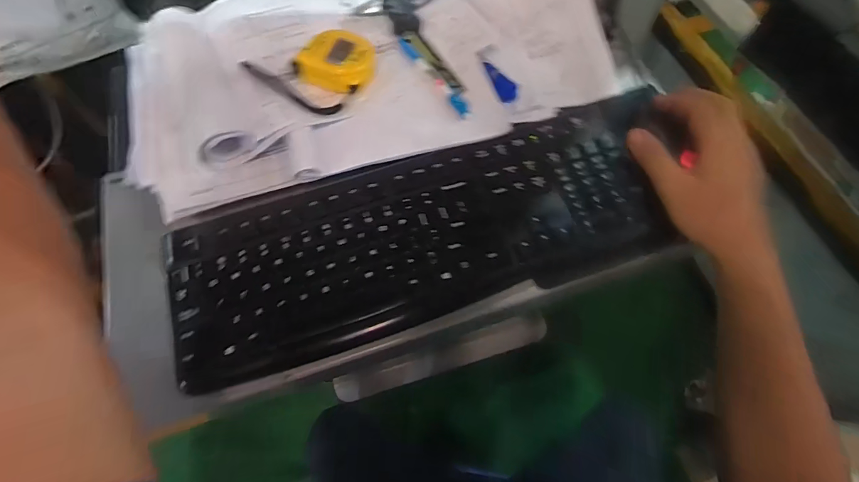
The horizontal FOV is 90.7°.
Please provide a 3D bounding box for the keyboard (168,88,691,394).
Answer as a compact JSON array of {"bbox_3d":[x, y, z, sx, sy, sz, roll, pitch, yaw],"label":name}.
[{"bbox_3d":[0.003,-0.008,0.386,0.460,0.026,0.152,-17,64,-7],"label":"keyboard"}]

